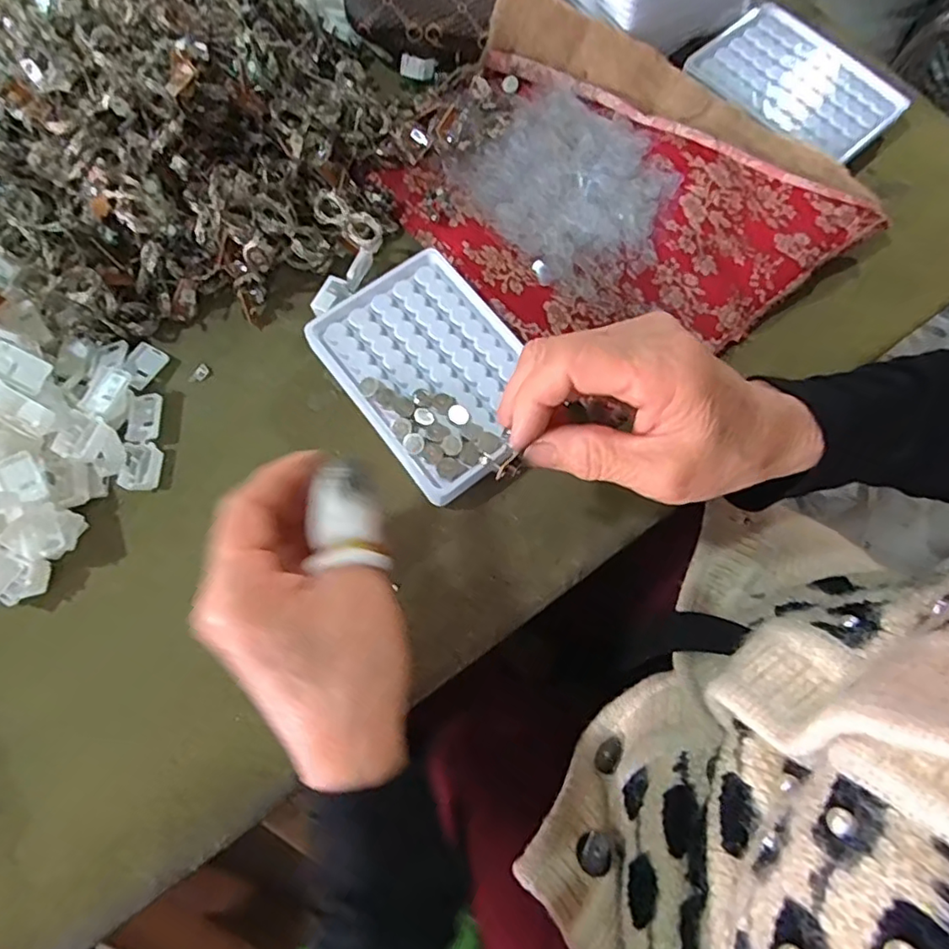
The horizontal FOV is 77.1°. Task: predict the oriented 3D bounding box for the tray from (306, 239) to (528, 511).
[{"bbox_3d":[-0.023,-0.060,0.345,0.094,0.019,0.134,-36,77,-12],"label":"tray"}]

